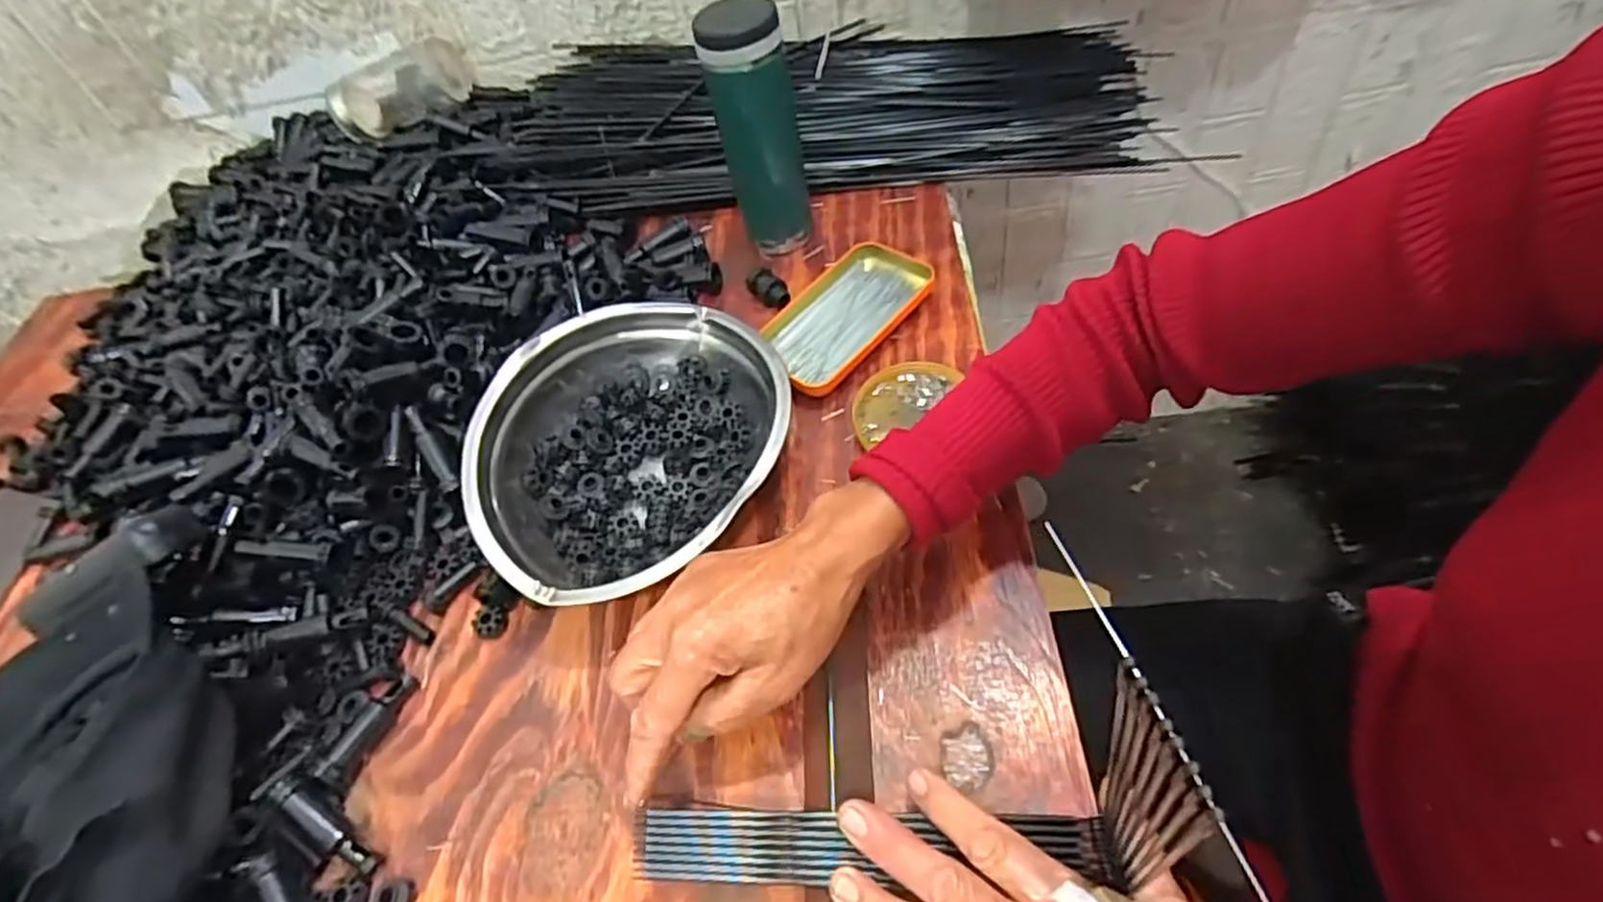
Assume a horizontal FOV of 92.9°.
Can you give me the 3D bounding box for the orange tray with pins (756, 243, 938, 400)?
[{"bbox_3d":[0.028,-0.101,0.566,0.078,0.027,0.142,31,65,29],"label":"orange tray with pins"}]

